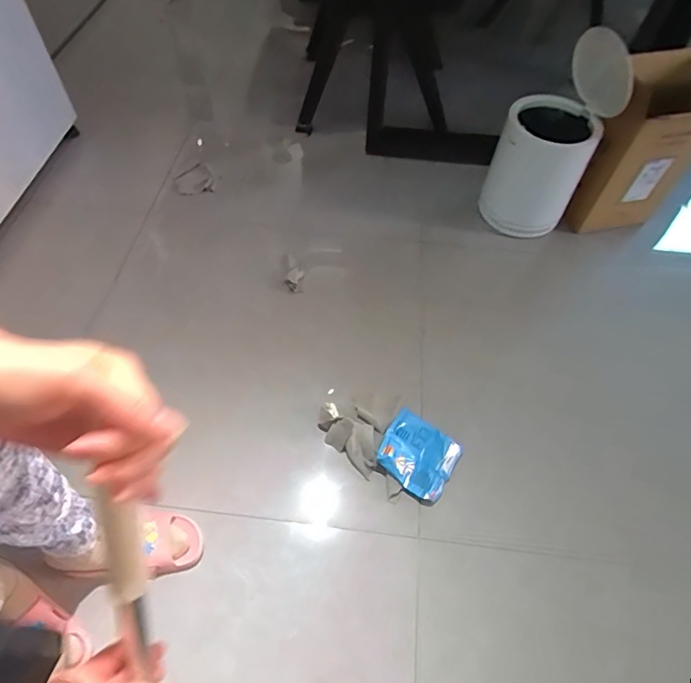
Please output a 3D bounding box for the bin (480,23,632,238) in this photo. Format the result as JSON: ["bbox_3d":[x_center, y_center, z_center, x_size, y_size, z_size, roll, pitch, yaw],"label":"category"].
[{"bbox_3d":[0.541,-0.533,1.259,0.235,0.482,0.251,24,59,15],"label":"bin"}]

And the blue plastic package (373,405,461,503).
[{"bbox_3d":[0.146,0.232,0.986,0.158,0.041,0.135,34,62,20],"label":"blue plastic package"}]

